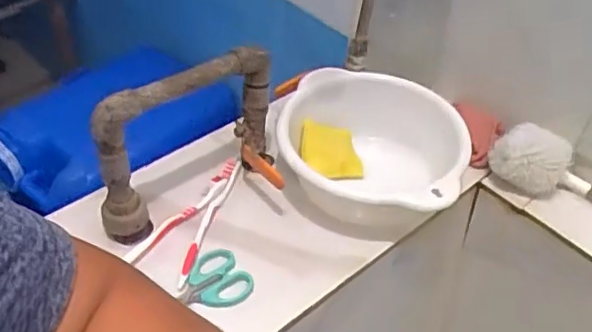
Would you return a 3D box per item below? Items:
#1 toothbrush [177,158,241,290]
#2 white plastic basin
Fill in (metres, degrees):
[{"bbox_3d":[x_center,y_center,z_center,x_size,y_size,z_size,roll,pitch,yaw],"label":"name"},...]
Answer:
[{"bbox_3d":[-0.098,0.056,0.683,0.017,0.015,0.177,13,45,10],"label":"toothbrush"},{"bbox_3d":[0.088,-0.021,0.714,0.201,0.095,0.209,1,44,-1],"label":"white plastic basin"}]

